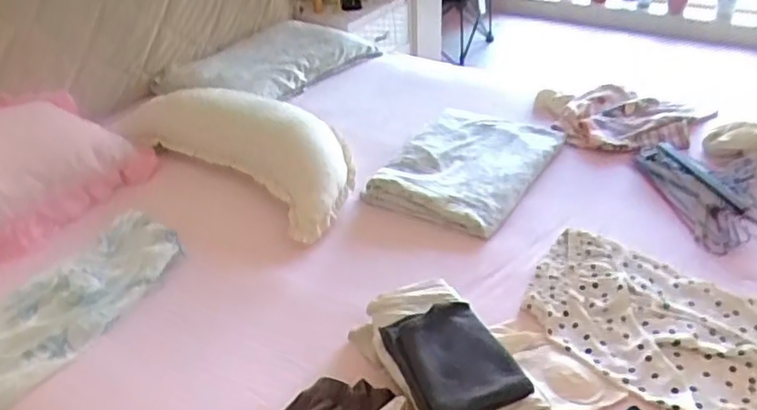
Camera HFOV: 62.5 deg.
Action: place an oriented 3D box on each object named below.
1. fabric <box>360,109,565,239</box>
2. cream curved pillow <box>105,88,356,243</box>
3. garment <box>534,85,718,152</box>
[{"bbox_3d":[0.239,-0.116,1.625,0.348,0.072,0.512,16,38,27],"label":"fabric"},{"bbox_3d":[-0.389,-0.189,1.630,0.816,0.209,0.239,22,41,33],"label":"cream curved pillow"},{"bbox_3d":[0.716,-0.260,1.817,0.500,0.060,0.304,2,34,9],"label":"garment"}]

